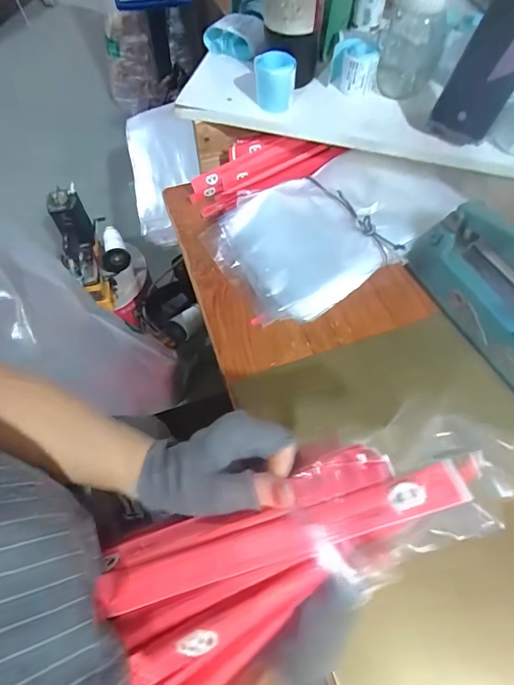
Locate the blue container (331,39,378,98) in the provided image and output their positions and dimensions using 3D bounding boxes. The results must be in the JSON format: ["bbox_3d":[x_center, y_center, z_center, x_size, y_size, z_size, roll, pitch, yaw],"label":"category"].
[{"bbox_3d":[0.145,-0.412,0.581,0.063,0.051,0.062,10,63,4],"label":"blue container"}]

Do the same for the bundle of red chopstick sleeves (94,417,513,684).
[{"bbox_3d":[0.035,0.129,0.249,0.283,0.053,0.111,-28,65,0],"label":"bundle of red chopstick sleeves"}]

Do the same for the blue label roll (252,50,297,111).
[{"bbox_3d":[0.025,-0.372,0.555,0.055,0.055,0.053,0,62,-1],"label":"blue label roll"}]

